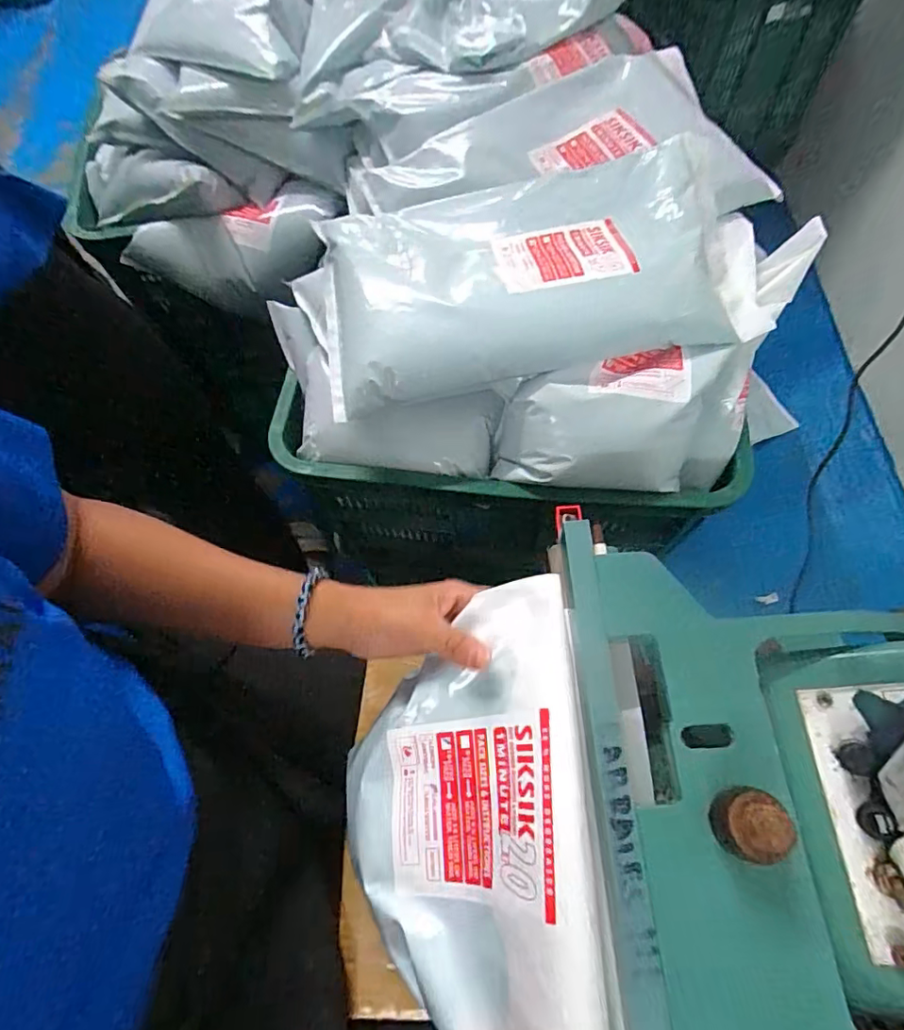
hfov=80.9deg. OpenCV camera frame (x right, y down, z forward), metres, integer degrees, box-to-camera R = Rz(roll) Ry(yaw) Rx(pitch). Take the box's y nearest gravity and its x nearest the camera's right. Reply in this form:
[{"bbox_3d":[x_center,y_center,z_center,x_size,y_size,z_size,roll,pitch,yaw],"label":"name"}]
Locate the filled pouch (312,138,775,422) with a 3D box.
[{"bbox_3d":[0.075,-0.248,0.532,0.419,0.058,0.215,-12,66,-2],"label":"filled pouch"}]

